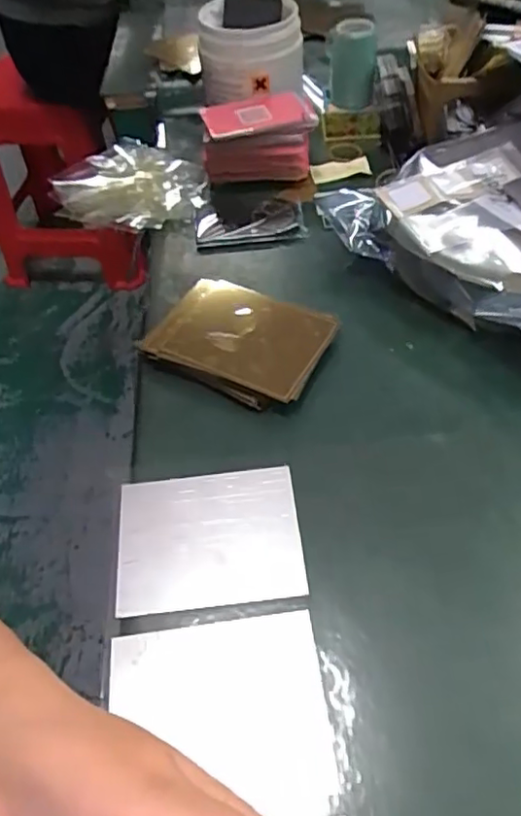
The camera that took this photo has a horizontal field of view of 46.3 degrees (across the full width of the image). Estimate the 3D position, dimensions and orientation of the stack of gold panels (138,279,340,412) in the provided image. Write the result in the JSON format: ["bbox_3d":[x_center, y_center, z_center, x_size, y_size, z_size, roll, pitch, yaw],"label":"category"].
[{"bbox_3d":[-0.016,-0.048,0.421,0.117,0.017,0.083,23,56,22],"label":"stack of gold panels"}]

